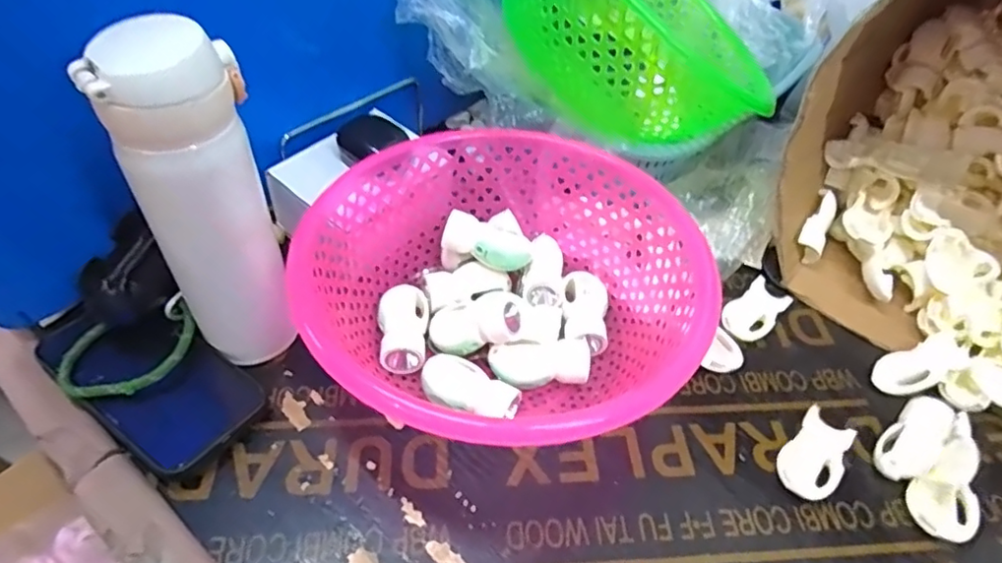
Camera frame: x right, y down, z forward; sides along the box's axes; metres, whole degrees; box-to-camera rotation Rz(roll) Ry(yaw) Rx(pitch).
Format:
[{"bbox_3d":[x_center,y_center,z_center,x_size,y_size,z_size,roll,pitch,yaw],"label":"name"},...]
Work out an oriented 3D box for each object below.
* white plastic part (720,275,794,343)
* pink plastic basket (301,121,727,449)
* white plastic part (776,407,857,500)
[{"bbox_3d":[0.198,0.026,0.474,0.068,0.014,0.034,-34,58,-30],"label":"white plastic part"},{"bbox_3d":[0.004,0.002,0.422,0.254,0.097,0.224,9,47,4],"label":"pink plastic basket"},{"bbox_3d":[0.203,0.114,0.390,0.035,0.016,0.062,34,53,25],"label":"white plastic part"}]

